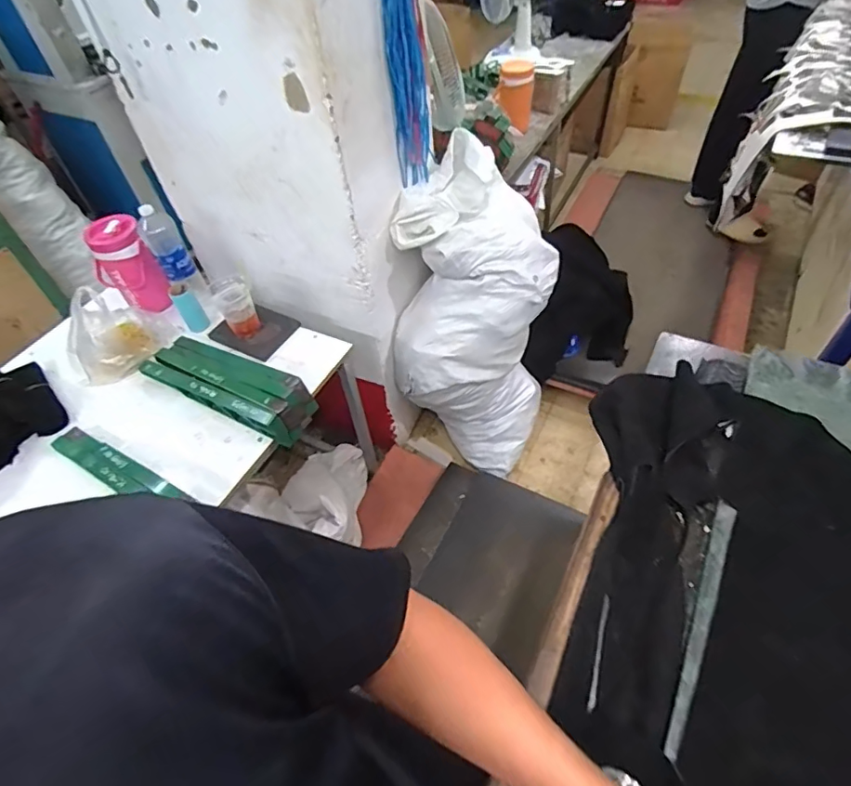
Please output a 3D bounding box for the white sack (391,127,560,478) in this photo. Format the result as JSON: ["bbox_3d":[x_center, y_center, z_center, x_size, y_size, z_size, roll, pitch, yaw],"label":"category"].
[{"bbox_3d":[0.166,-0.208,1.687,0.431,0.923,0.506,18,54,18],"label":"white sack"}]

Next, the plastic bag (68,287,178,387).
[{"bbox_3d":[-0.784,-0.158,1.306,0.244,0.257,0.125,-37,57,-24],"label":"plastic bag"}]

